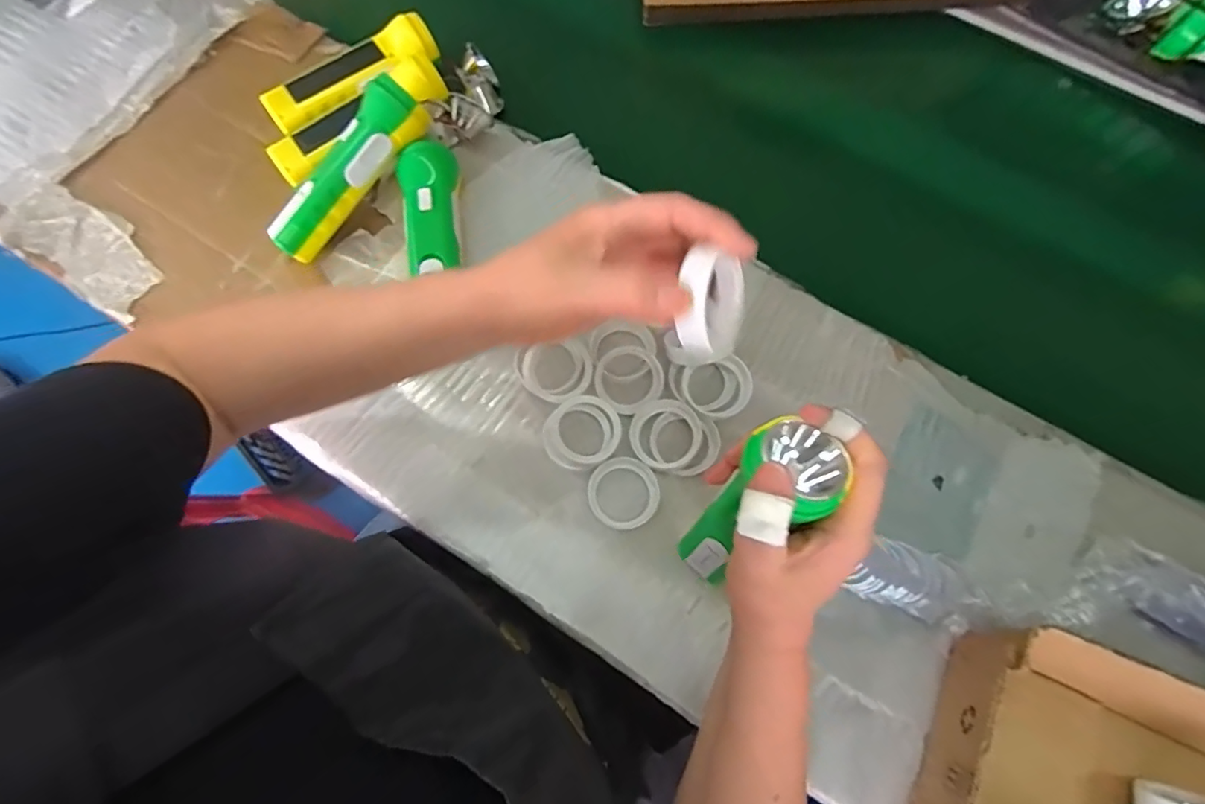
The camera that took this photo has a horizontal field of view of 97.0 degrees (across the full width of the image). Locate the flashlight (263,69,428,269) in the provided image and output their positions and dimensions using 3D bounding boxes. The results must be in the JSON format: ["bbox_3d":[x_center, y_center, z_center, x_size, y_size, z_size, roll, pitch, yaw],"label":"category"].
[{"bbox_3d":[-0.208,-0.186,0.438,0.041,0.038,0.159,41,94,11],"label":"flashlight"}]

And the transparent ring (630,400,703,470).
[{"bbox_3d":[0.048,0.024,0.405,0.052,0.013,0.053,-4,77,16],"label":"transparent ring"}]

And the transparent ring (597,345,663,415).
[{"bbox_3d":[0.021,-0.018,0.414,0.053,0.015,0.048,-20,74,-7],"label":"transparent ring"}]

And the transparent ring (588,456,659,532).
[{"bbox_3d":[0.016,0.069,0.402,0.053,0.012,0.052,0,73,-1],"label":"transparent ring"}]

